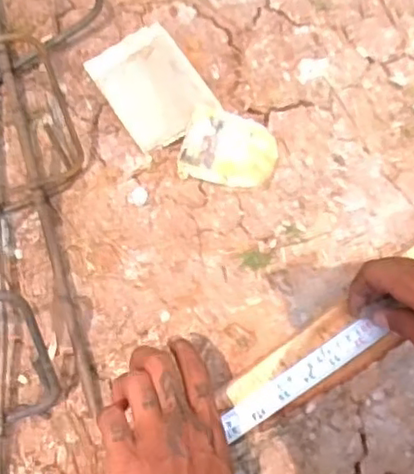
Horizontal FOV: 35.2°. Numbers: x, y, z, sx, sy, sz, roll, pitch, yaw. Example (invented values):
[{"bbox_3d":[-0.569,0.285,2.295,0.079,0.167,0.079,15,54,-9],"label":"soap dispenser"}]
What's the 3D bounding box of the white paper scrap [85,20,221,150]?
[{"bbox_3d":[-0.052,-0.142,0.620,0.083,0.013,0.110,-33,86,-6],"label":"white paper scrap"}]

